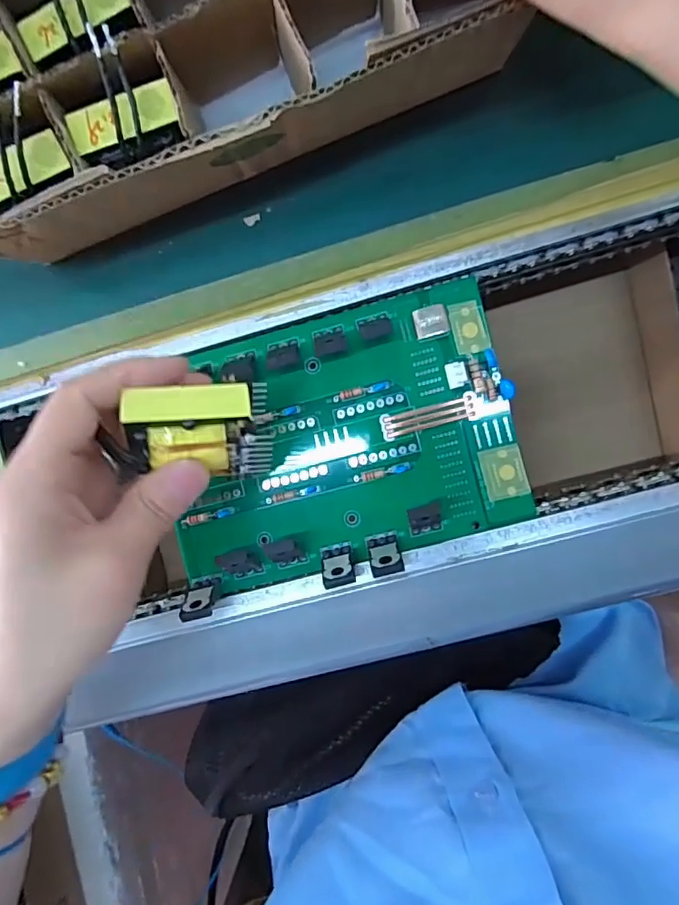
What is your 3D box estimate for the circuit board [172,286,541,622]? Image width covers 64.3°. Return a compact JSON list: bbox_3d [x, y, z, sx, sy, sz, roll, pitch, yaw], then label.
[{"bbox_3d":[-0.003,-0.003,0.262,0.173,0.026,0.121,-16,90,6],"label":"circuit board"}]

